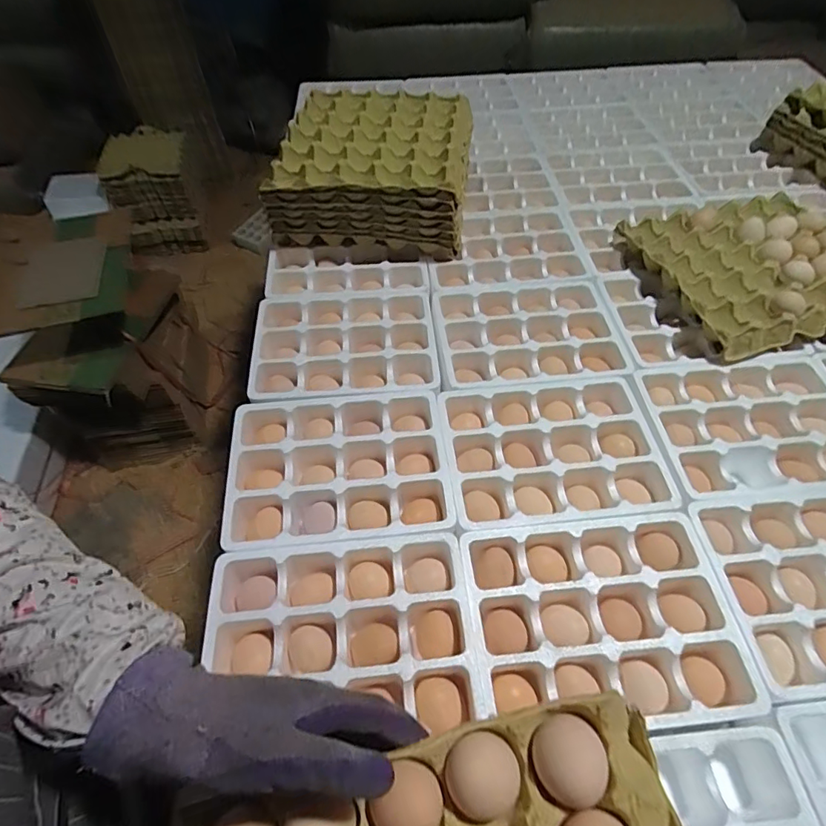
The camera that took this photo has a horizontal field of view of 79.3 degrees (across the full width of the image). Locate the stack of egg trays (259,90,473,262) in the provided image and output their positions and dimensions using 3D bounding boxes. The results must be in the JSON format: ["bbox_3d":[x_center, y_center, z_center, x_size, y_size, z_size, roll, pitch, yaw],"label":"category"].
[{"bbox_3d":[-0.061,-0.391,0.813,0.287,0.139,0.277,4,55,4],"label":"stack of egg trays"}]

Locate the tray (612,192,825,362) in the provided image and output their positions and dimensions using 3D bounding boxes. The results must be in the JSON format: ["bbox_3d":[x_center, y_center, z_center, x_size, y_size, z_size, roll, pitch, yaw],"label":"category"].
[{"bbox_3d":[0.517,-0.216,0.735,0.334,0.054,0.284,-11,55,-7],"label":"tray"}]

